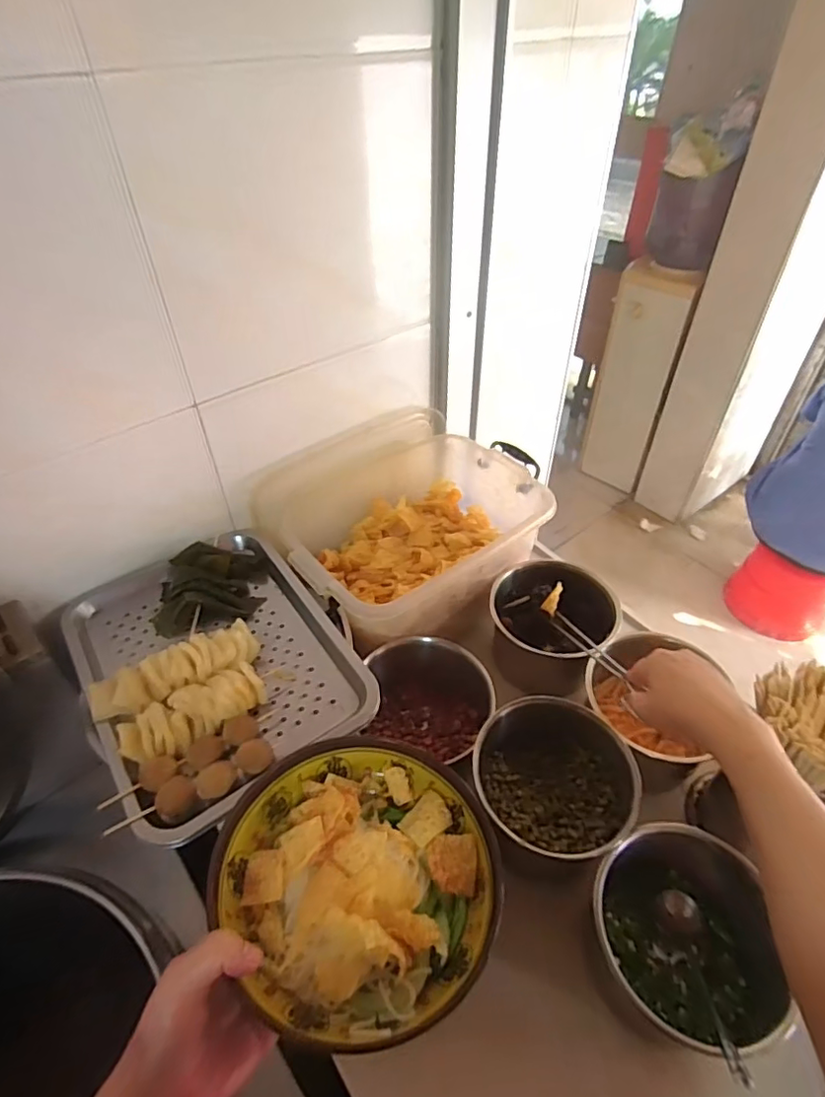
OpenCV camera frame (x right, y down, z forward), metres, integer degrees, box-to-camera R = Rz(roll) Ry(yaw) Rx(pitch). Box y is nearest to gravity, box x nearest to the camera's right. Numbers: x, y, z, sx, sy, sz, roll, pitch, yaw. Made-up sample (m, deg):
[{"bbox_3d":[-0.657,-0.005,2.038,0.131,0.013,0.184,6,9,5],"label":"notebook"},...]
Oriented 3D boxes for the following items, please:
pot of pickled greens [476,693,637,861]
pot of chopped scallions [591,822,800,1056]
[{"bbox_3d":[0.162,0.258,0.645,0.172,0.111,0.169,30,52,26],"label":"pot of pickled greens"},{"bbox_3d":[0.266,0.368,0.553,0.198,0.112,0.180,0,45,0],"label":"pot of chopped scallions"}]

